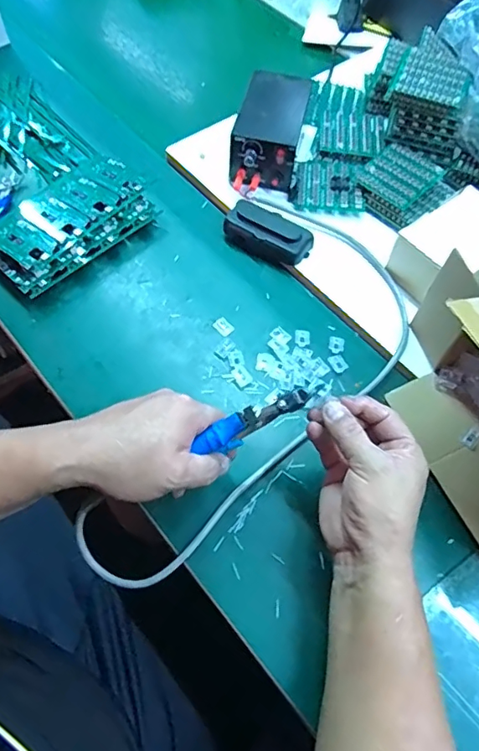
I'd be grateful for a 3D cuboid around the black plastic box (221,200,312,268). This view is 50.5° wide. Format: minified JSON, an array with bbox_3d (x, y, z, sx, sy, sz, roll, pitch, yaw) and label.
[{"bbox_3d":[0.034,-0.168,0.615,0.102,0.035,0.052,28,65,14],"label":"black plastic box"}]

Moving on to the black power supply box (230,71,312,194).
[{"bbox_3d":[0.039,-0.308,0.646,0.077,0.068,0.141,12,62,6],"label":"black power supply box"}]

